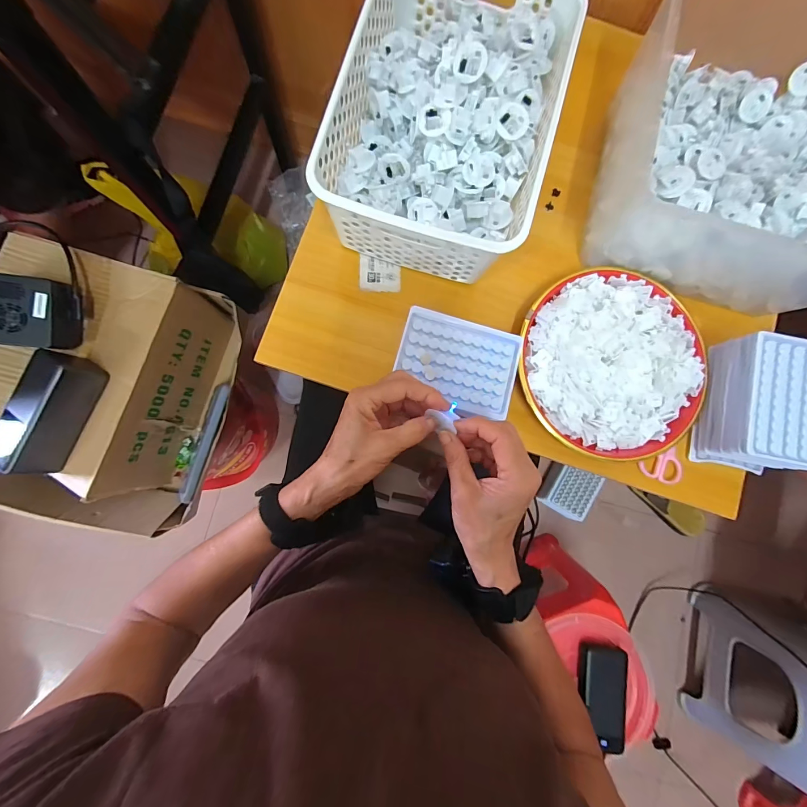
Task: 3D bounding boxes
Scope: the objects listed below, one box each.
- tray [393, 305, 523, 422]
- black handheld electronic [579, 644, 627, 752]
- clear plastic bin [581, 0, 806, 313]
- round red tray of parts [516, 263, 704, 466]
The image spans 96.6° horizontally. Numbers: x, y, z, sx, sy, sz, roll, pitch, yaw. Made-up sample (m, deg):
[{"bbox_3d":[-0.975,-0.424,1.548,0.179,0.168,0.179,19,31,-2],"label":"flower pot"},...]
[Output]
[{"bbox_3d":[0.059,-0.043,0.397,0.130,0.010,0.099,15,84,-1],"label":"tray"},{"bbox_3d":[0.333,0.486,0.598,0.078,0.015,0.149,9,78,3],"label":"black handheld electronic"},{"bbox_3d":[0.375,-0.267,0.387,0.308,0.122,0.275,18,84,-1],"label":"clear plastic bin"},{"bbox_3d":[0.239,-0.049,0.412,0.210,0.031,0.209,0,84,-2],"label":"round red tray of parts"}]

